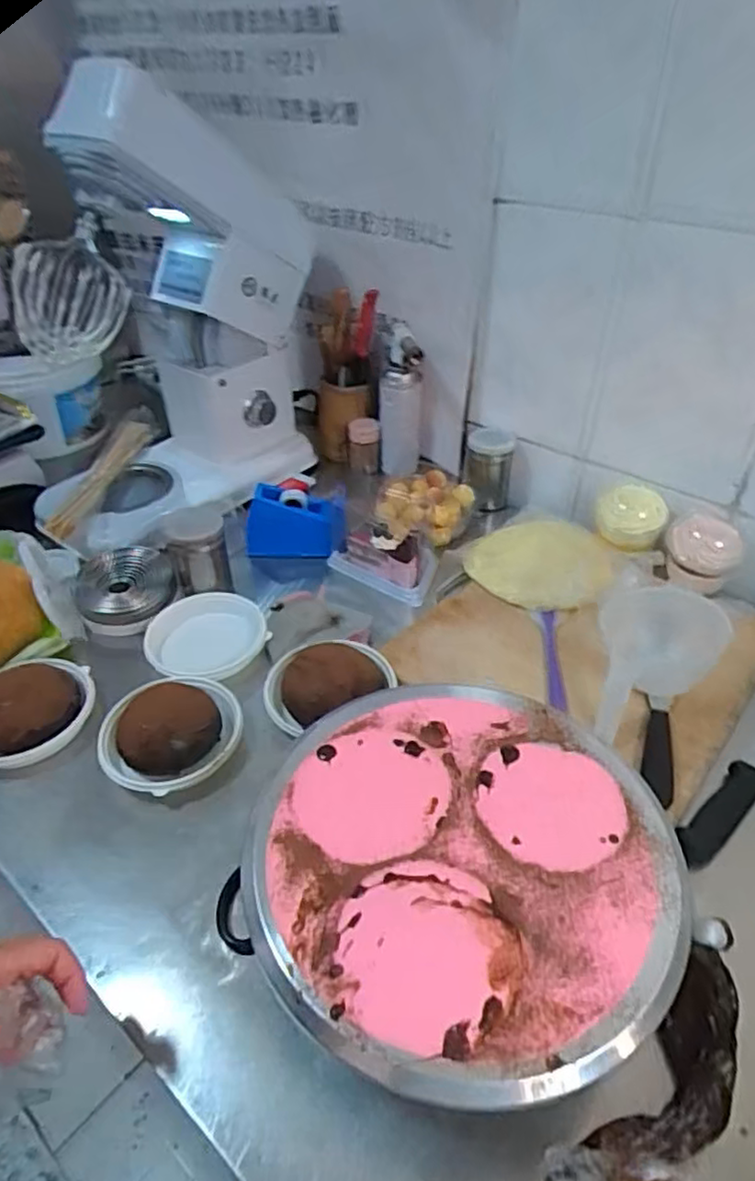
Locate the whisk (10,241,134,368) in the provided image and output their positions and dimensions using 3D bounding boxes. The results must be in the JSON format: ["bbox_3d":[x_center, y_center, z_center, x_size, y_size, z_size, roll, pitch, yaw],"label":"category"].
[{"bbox_3d":[-0.379,-0.365,0.828,0.129,0.125,0.111,-12,43,-9],"label":"whisk"}]

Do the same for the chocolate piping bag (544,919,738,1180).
[{"bbox_3d":[0.188,0.325,0.432,0.111,0.047,0.235,15,42,20],"label":"chocolate piping bag"}]

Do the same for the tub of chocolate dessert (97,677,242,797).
[{"bbox_3d":[-0.207,0.136,0.669,0.134,0.041,0.122,0,39,0],"label":"tub of chocolate dessert"}]

